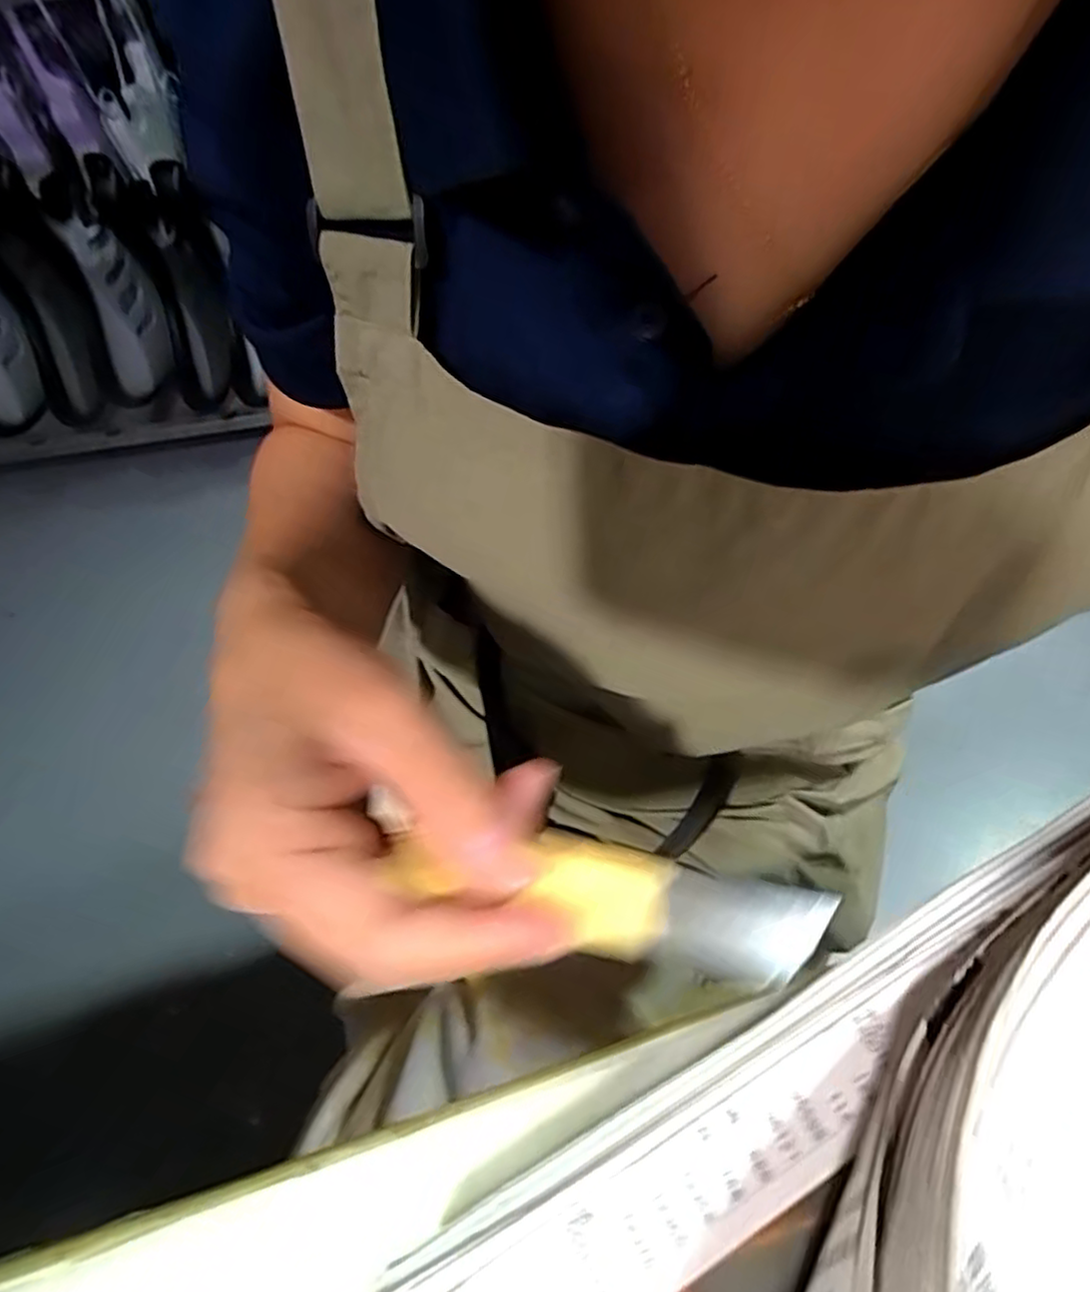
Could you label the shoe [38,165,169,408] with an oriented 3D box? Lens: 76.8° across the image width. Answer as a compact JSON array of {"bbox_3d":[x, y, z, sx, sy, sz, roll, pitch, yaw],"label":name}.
[{"bbox_3d":[-0.759,-0.597,1.203,0.123,0.359,0.189,-19,53,-10],"label":"shoe"}]

